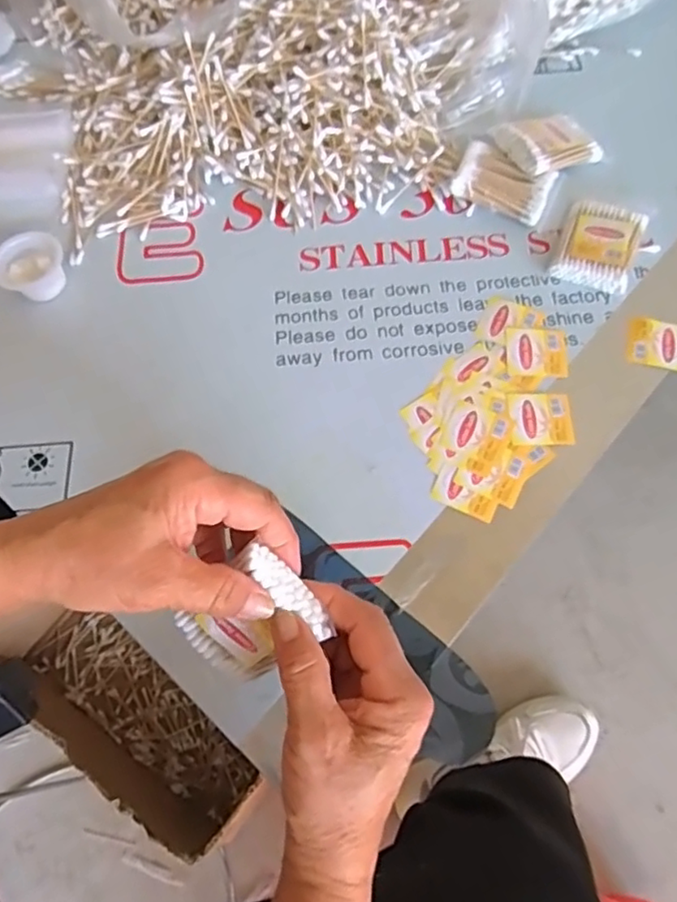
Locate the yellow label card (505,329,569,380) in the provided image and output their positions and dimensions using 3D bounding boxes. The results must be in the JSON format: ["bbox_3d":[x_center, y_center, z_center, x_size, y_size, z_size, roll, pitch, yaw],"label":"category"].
[{"bbox_3d":[0.146,-0.072,0.458,0.044,0.004,0.043,-1,68,1],"label":"yellow label card"}]

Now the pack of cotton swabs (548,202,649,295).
[{"bbox_3d":[0.201,-0.159,0.480,0.056,0.013,0.070,21,71,10],"label":"pack of cotton swabs"}]

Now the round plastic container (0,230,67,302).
[{"bbox_3d":[-0.241,-0.143,0.492,0.053,0.030,0.048,-43,73,-14],"label":"round plastic container"}]

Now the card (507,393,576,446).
[{"bbox_3d":[0.142,-0.023,0.436,0.043,0.004,0.039,-2,68,1],"label":"card"}]

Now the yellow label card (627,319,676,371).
[{"bbox_3d":[0.236,-0.078,0.459,0.044,0.004,0.039,10,71,5],"label":"yellow label card"}]

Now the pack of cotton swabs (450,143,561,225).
[{"bbox_3d":[0.134,-0.217,0.501,0.076,0.019,0.050,21,71,10],"label":"pack of cotton swabs"}]

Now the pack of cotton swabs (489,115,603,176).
[{"bbox_3d":[0.171,-0.251,0.508,0.077,0.022,0.053,-20,68,-18],"label":"pack of cotton swabs"}]

